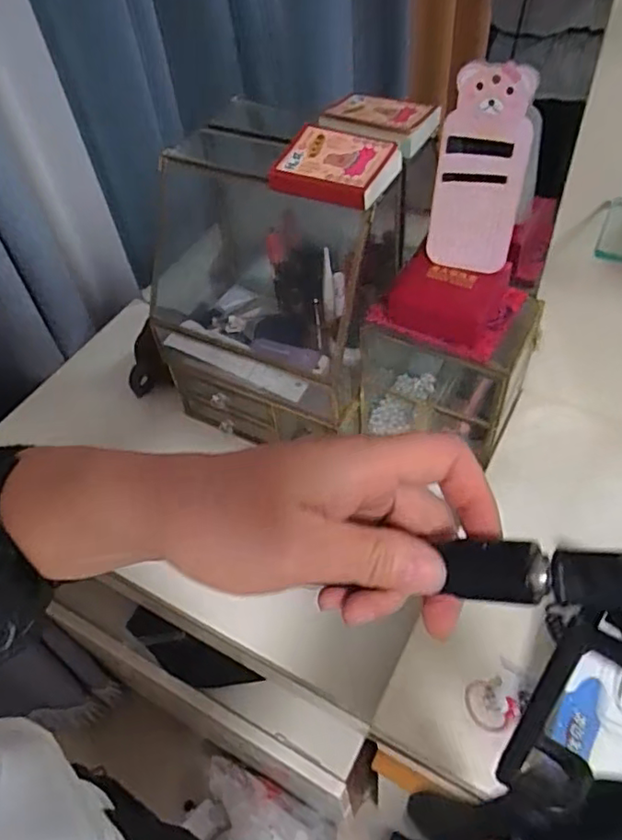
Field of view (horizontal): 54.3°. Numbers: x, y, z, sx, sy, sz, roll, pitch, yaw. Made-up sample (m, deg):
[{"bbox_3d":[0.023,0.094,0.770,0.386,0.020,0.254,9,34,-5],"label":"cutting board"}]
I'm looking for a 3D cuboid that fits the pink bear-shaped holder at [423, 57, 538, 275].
[{"bbox_3d":[0.146,-0.211,0.524,0.072,0.164,0.011,14,40,16],"label":"pink bear-shaped holder"}]

